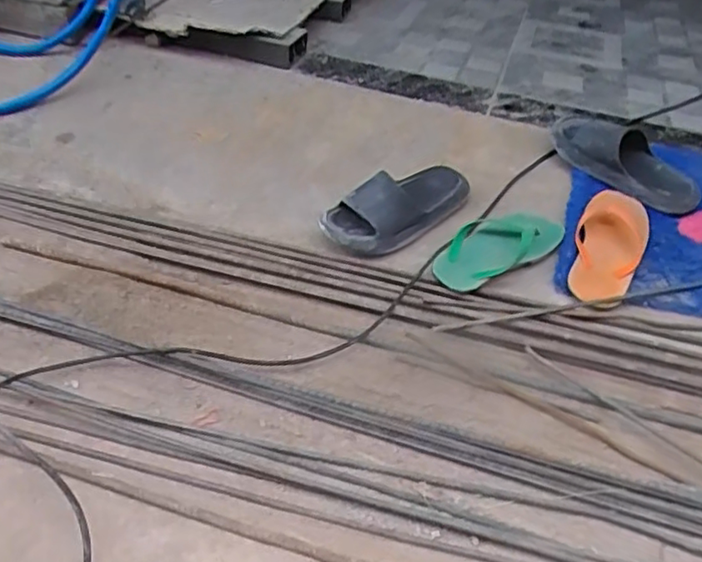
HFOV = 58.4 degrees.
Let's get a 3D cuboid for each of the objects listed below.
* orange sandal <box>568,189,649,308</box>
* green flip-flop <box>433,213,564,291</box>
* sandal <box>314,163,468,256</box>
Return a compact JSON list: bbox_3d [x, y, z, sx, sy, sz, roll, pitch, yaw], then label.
[{"bbox_3d":[0.381,-0.054,0.931,0.100,0.044,0.237,23,43,18],"label":"orange sandal"},{"bbox_3d":[0.211,-0.056,0.929,0.216,0.034,0.108,-19,47,-26],"label":"green flip-flop"},{"bbox_3d":[0.079,-0.120,0.964,0.256,0.056,0.106,-27,51,-32],"label":"sandal"}]

